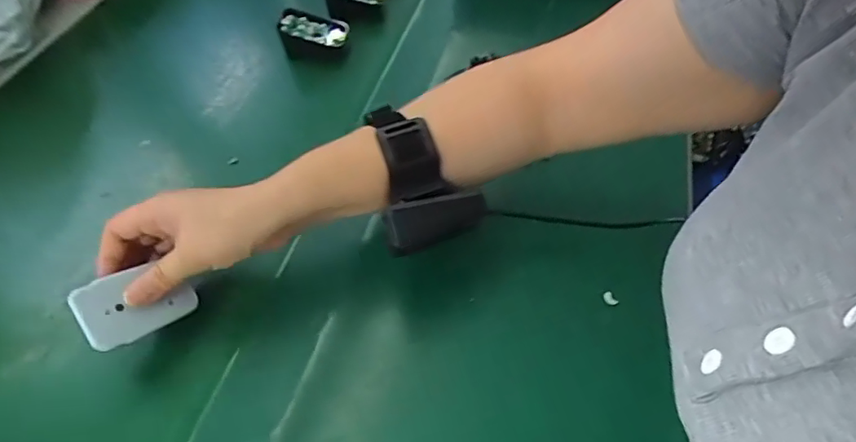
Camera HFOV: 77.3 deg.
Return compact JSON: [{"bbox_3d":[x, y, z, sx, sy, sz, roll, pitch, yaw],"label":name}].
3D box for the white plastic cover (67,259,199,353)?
[{"bbox_3d":[-0.186,0.051,0.343,0.068,0.005,0.043,-28,83,-49],"label":"white plastic cover"}]

